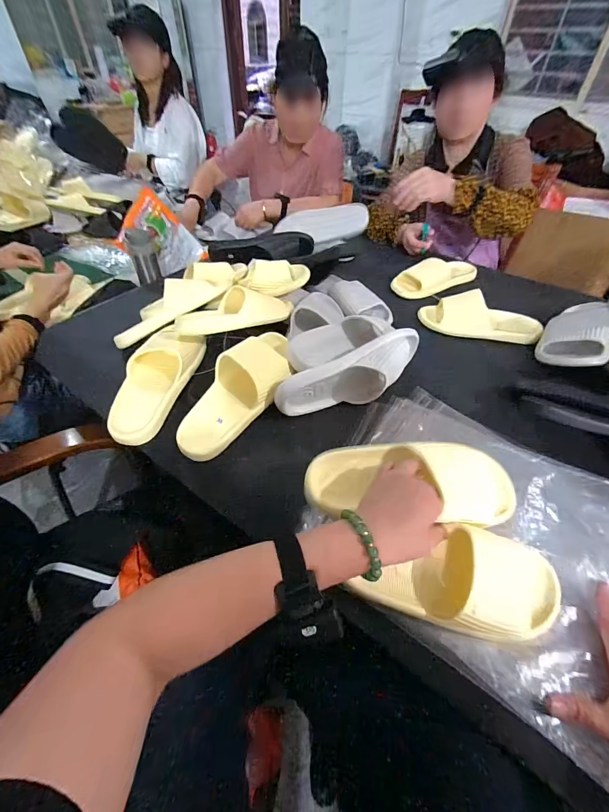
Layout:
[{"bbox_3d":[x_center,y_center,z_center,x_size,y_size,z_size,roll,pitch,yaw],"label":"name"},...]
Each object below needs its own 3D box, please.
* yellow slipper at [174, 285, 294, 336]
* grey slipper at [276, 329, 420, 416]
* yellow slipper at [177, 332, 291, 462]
[{"bbox_3d":[-0.130,-0.186,0.633,0.215,0.061,0.084,-15,49,-14],"label":"yellow slipper"},{"bbox_3d":[0.088,-0.045,0.550,0.269,0.093,0.073,-23,52,-21],"label":"grey slipper"},{"bbox_3d":[-0.102,-0.028,0.545,0.096,0.074,0.260,27,71,22],"label":"yellow slipper"}]

